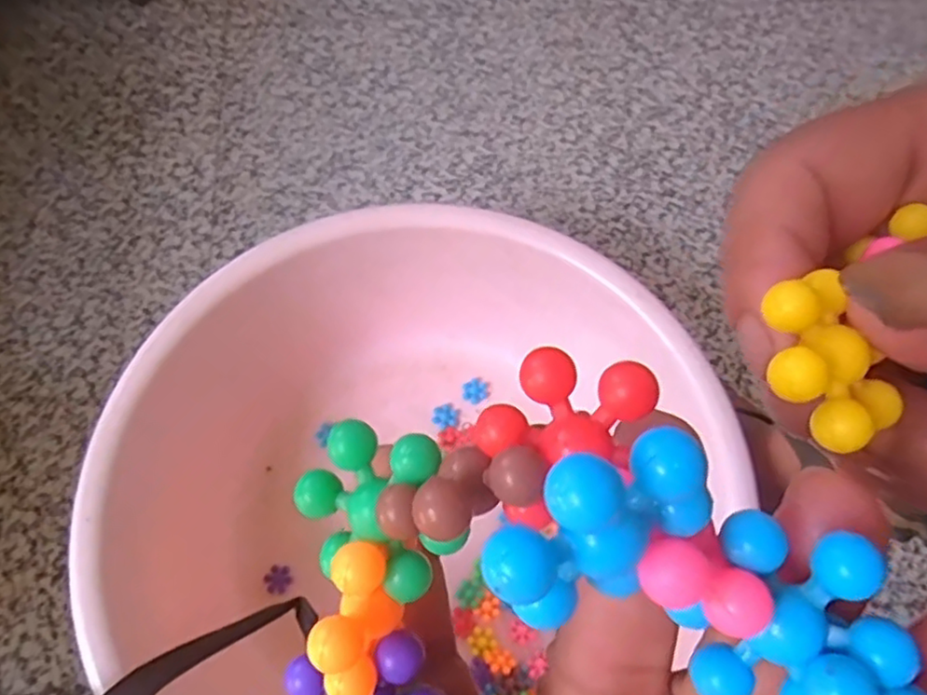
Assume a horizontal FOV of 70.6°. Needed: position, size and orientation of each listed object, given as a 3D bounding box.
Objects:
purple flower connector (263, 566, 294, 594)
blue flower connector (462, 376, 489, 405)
[{"bbox_3d":[-0.172,0.216,0.610,0.025,0.004,0.025,9,65,-19],"label":"purple flower connector"},{"bbox_3d":[0.013,0.045,0.688,0.028,0.008,0.025,-32,83,-7],"label":"blue flower connector"}]

